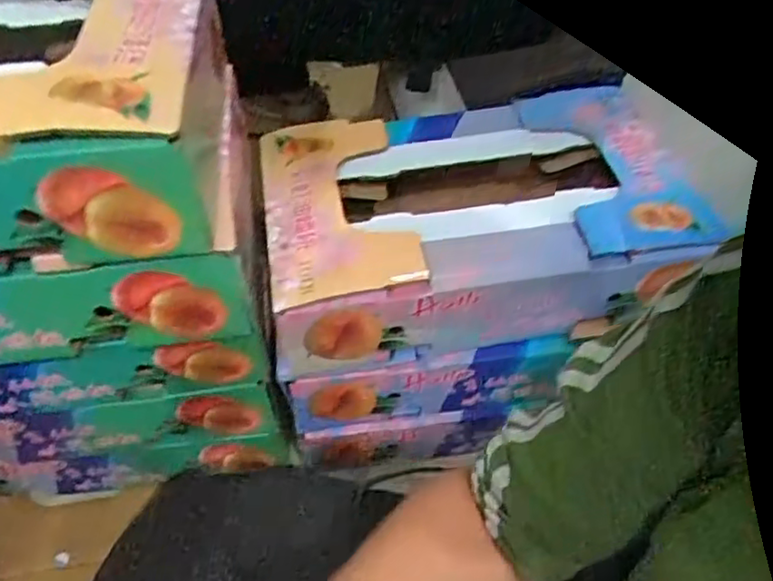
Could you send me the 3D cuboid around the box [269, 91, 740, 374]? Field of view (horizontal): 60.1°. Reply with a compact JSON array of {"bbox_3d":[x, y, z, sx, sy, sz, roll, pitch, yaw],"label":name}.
[{"bbox_3d":[0.056,-0.077,0.662,0.341,0.102,0.242,-6,48,-4],"label":"box"}]

